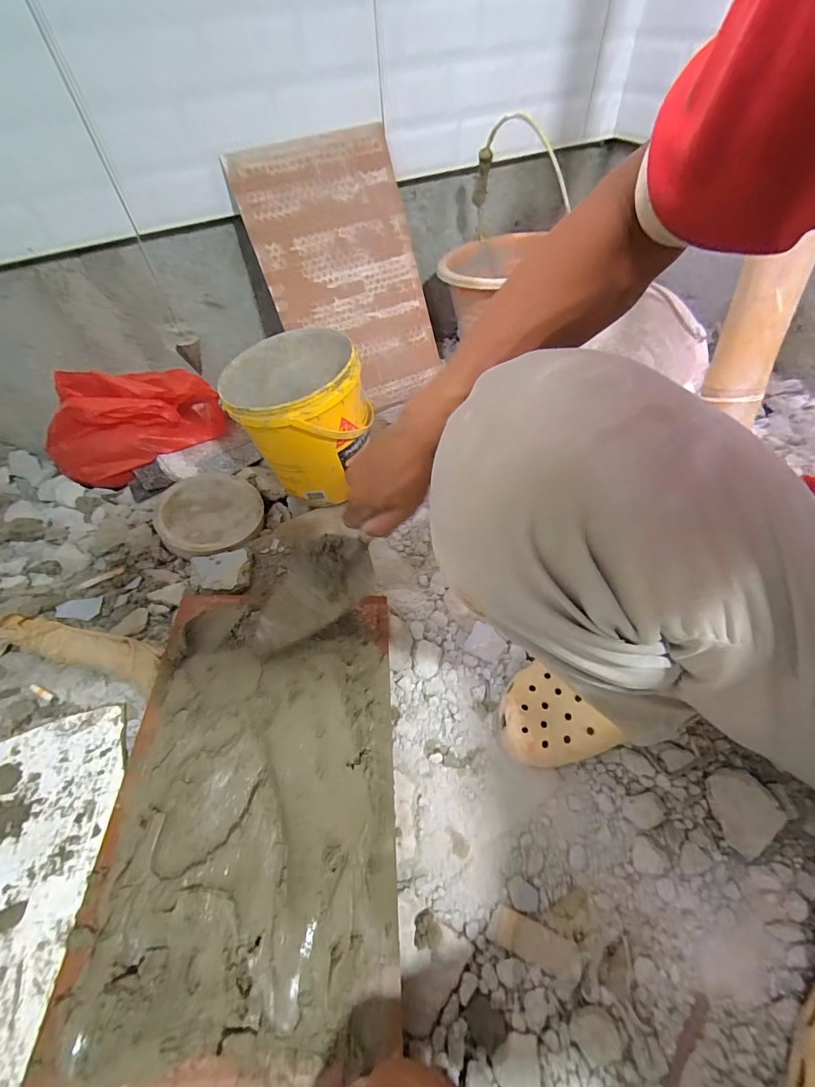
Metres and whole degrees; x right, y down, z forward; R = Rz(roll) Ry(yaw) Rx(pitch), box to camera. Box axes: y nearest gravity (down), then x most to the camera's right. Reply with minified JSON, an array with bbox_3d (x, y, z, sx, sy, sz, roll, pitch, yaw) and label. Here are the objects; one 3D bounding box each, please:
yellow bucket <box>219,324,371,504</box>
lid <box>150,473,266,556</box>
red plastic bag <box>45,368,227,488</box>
[{"bbox_3d":[-0.152,-0.182,0.631,0.175,0.183,0.190,-2,52,3],"label":"yellow bucket"},{"bbox_3d":[-0.297,-0.045,0.647,0.156,0.028,0.156,4,52,-6],"label":"lid"},{"bbox_3d":[-0.456,-0.207,0.695,0.264,0.154,0.085,-25,55,-14],"label":"red plastic bag"}]

